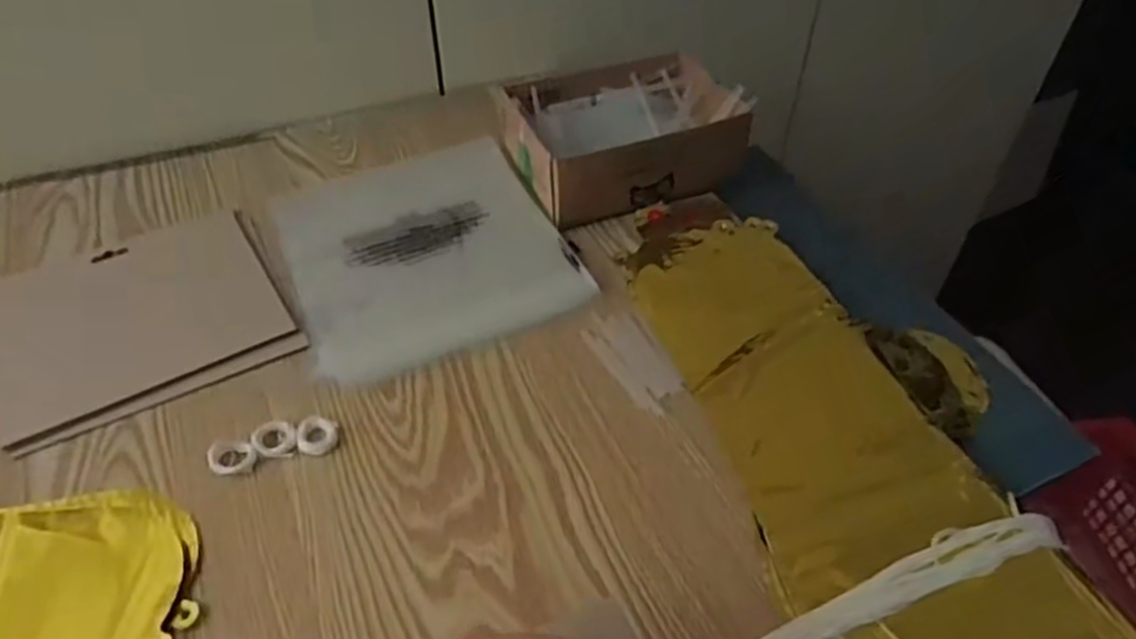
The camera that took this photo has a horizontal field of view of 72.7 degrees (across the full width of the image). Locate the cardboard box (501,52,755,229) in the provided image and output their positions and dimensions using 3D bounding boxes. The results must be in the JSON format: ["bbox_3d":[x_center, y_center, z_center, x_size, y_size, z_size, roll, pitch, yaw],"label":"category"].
[{"bbox_3d":[0.051,-0.161,0.676,0.195,0.062,0.147,-15,48,-14],"label":"cardboard box"}]

